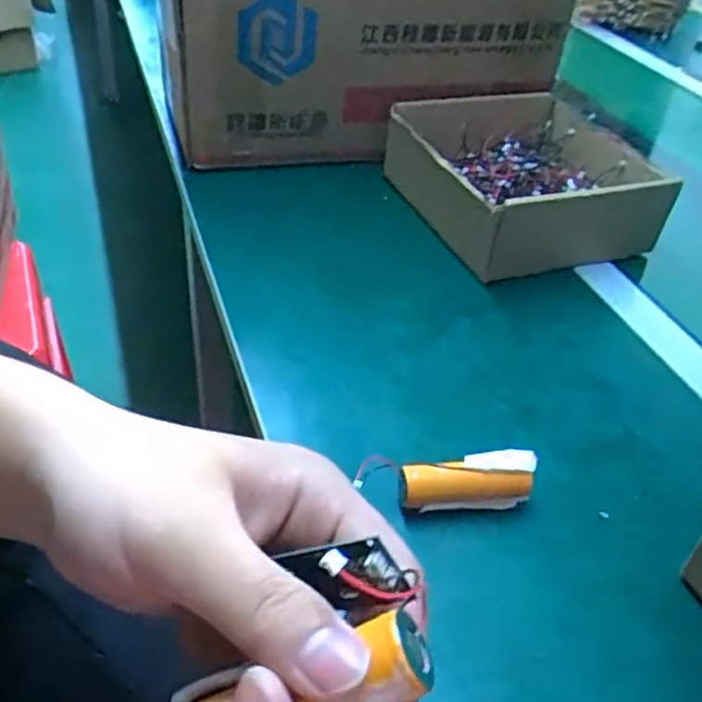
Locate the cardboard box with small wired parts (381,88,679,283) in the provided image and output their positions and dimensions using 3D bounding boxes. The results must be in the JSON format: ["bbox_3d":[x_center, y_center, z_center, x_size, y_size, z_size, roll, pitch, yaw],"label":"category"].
[{"bbox_3d":[0.156,-0.160,0.638,0.205,0.068,0.211,-12,44,-21],"label":"cardboard box with small wired parts"}]

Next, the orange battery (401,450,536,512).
[{"bbox_3d":[0.064,0.074,0.386,0.073,0.029,0.018,-2,41,-11],"label":"orange battery"}]

